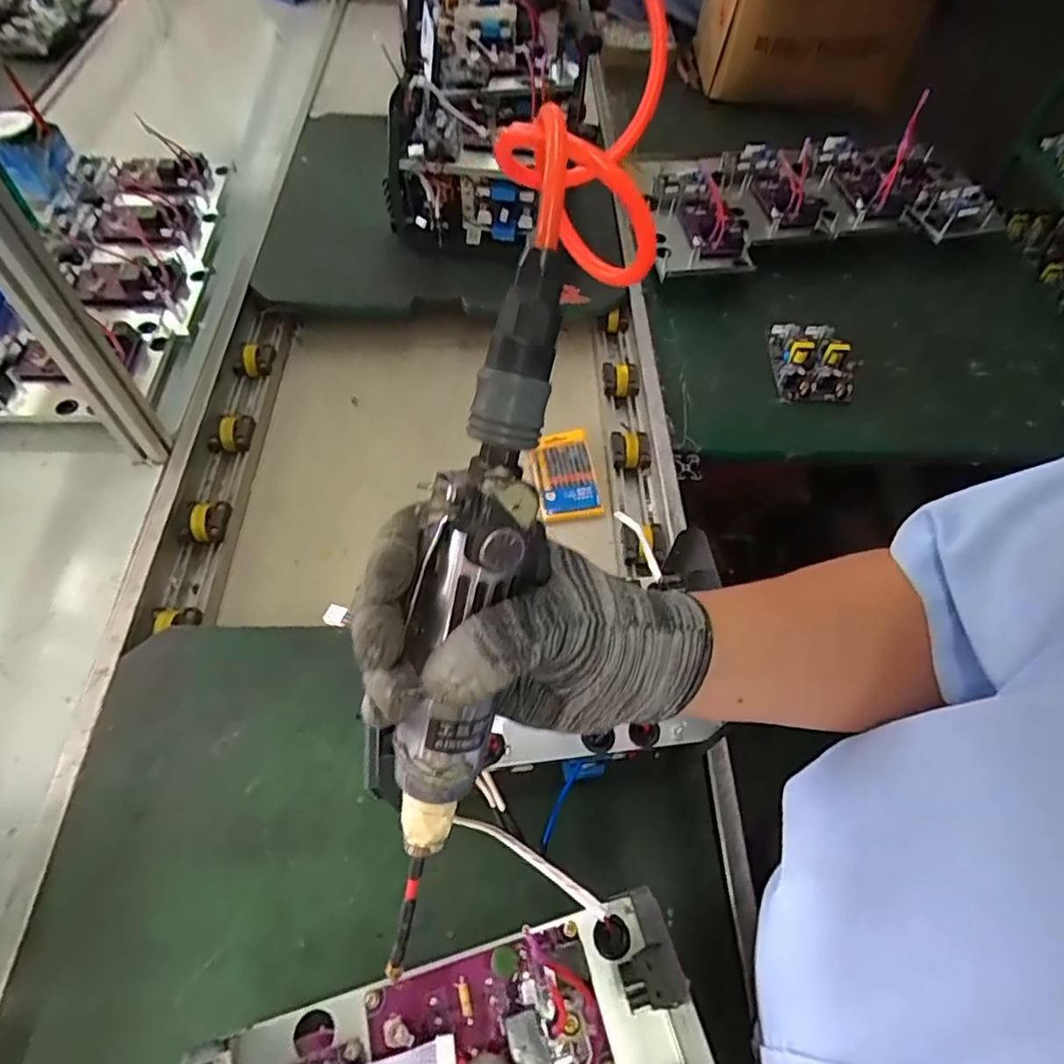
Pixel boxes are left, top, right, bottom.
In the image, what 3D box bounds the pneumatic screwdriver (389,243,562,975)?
[{"bbox_3d":[-0.026,0.044,0.259,0.037,0.295,0.034,15,16,8],"label":"pneumatic screwdriver"}]

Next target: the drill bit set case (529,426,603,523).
[{"bbox_3d":[0.047,-0.079,0.880,0.081,0.025,0.141,-5,58,-6],"label":"drill bit set case"}]

